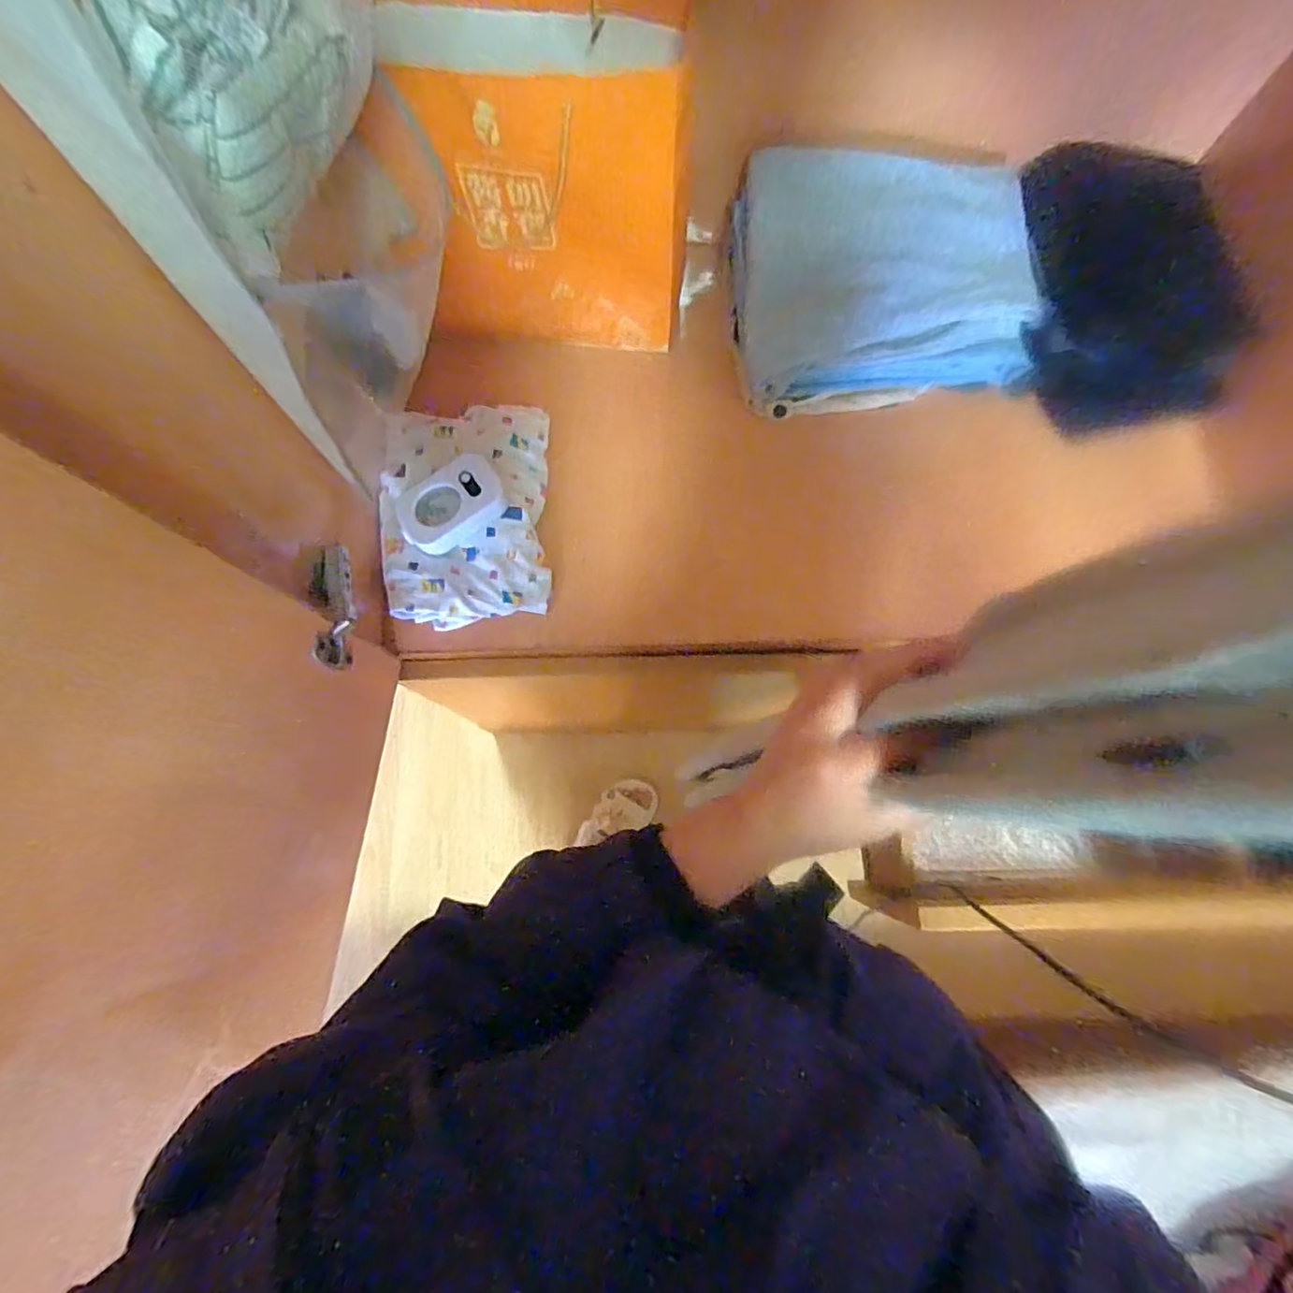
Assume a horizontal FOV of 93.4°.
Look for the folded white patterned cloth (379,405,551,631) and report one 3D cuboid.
[{"bbox_3d":[-0.197,-0.155,0.673,0.178,0.053,0.252,-3,75,0],"label":"folded white patterned cloth"}]

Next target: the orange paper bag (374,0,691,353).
[{"bbox_3d":[-0.093,-0.487,0.624,0.256,0.255,0.168,4,76,2],"label":"orange paper bag"}]

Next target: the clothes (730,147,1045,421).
[{"bbox_3d":[0.259,-0.405,0.695,0.323,0.140,0.259,-7,76,-1],"label":"clothes"}]

